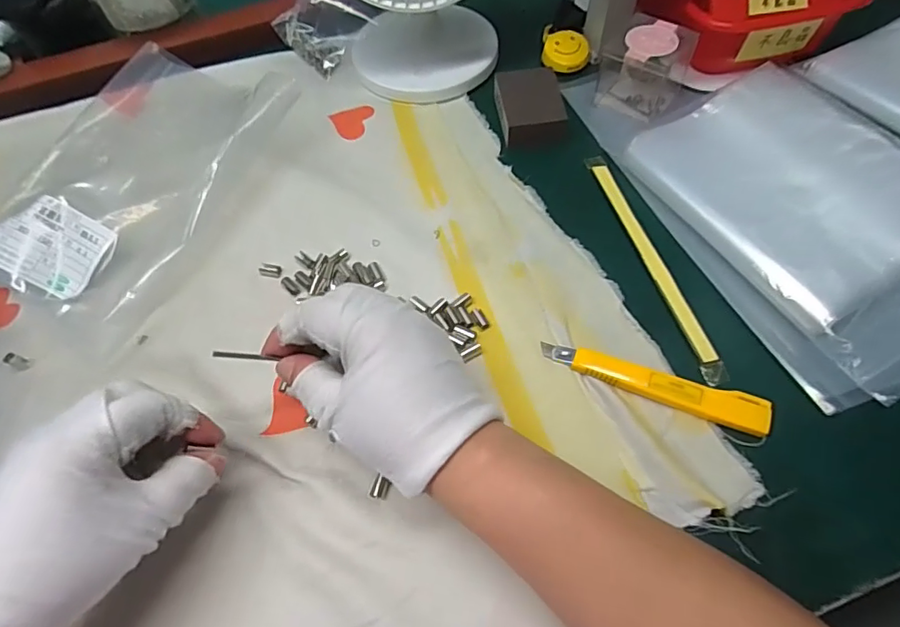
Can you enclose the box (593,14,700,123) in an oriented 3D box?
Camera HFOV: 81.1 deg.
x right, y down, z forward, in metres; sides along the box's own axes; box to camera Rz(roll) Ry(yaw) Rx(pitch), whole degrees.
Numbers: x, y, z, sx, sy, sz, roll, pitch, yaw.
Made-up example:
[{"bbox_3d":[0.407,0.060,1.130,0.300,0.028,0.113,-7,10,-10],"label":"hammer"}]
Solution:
[{"bbox_3d":[0.160,-0.203,0.435,0.062,0.057,0.058,-42,66,-19],"label":"box"}]

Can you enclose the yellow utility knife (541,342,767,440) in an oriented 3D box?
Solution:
[{"bbox_3d":[0.121,0.043,0.316,0.130,0.009,0.020,16,62,12],"label":"yellow utility knife"}]

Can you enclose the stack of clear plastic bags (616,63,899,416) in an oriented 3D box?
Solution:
[{"bbox_3d":[0.256,-0.072,0.360,0.183,0.032,0.242,-22,62,-9],"label":"stack of clear plastic bags"}]

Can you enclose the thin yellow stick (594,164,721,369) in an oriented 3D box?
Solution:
[{"bbox_3d":[0.140,-0.043,0.372,0.009,0.005,0.177,-13,60,-5],"label":"thin yellow stick"}]

